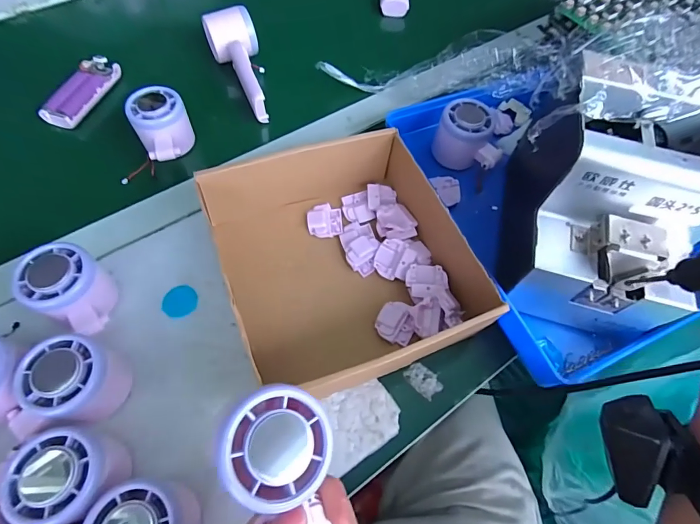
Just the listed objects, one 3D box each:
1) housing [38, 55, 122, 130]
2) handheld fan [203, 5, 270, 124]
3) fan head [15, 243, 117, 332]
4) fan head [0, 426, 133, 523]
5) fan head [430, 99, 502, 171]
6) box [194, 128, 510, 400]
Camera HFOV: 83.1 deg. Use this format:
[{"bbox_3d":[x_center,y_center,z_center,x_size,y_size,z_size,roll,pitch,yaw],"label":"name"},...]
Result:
[{"bbox_3d":[-0.317,-0.202,0.467,0.038,0.017,0.109,16,63,5],"label":"housing"},{"bbox_3d":[-0.132,-0.238,0.474,0.059,0.044,0.147,-14,64,-10],"label":"handheld fan"},{"bbox_3d":[-0.218,0.023,0.317,0.065,0.052,0.053,22,64,8],"label":"fan head"},{"bbox_3d":[-0.180,0.140,0.260,0.054,0.051,0.054,1,63,-2],"label":"fan head"},{"bbox_3d":[0.129,-0.133,0.424,0.073,0.049,0.056,29,65,12],"label":"fan head"},{"bbox_3d":[-0.011,-0.014,0.355,0.204,0.052,0.233,-19,65,-12],"label":"box"}]

